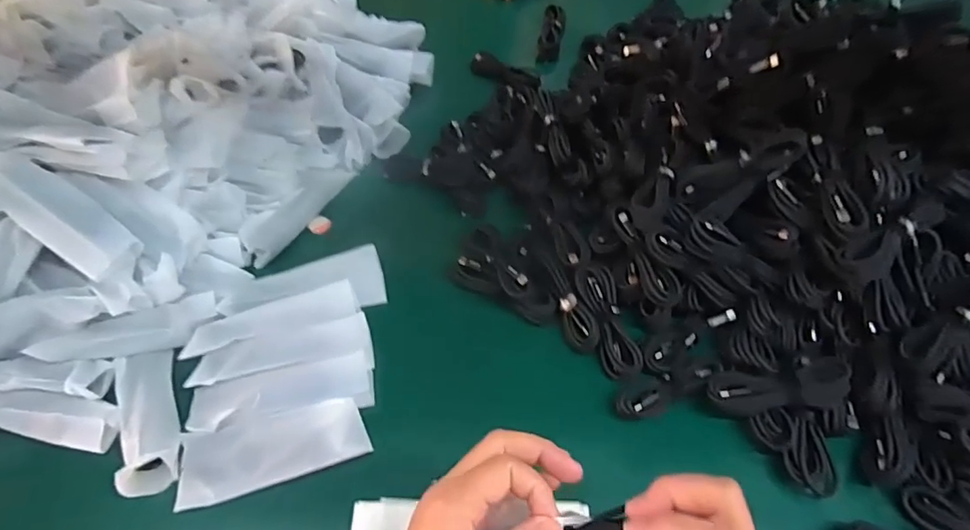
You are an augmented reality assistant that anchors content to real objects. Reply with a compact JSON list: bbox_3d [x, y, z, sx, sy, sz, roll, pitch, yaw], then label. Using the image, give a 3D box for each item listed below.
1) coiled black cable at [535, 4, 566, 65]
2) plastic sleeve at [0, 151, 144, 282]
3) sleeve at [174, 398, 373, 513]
[{"bbox_3d":[0.100,-0.345,0.783,0.033,0.032,0.107,9,57,7],"label":"coiled black cable"},{"bbox_3d":[-0.385,-0.050,0.467,0.146,0.017,0.051,40,62,-7],"label":"plastic sleeve"},{"bbox_3d":[-0.176,0.154,0.433,0.155,0.020,0.057,-12,76,-2],"label":"sleeve"}]

